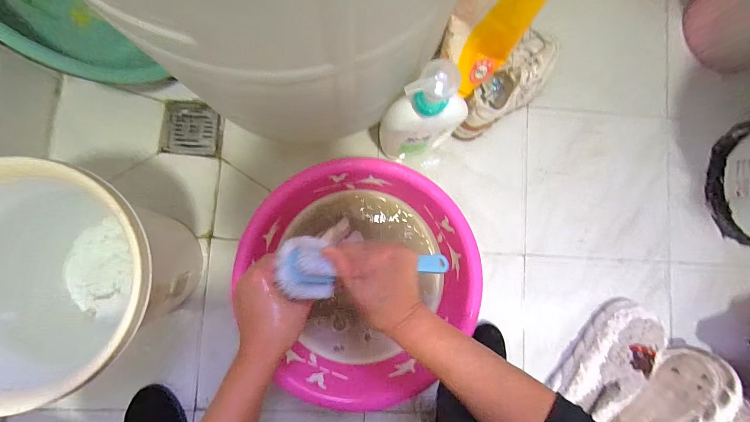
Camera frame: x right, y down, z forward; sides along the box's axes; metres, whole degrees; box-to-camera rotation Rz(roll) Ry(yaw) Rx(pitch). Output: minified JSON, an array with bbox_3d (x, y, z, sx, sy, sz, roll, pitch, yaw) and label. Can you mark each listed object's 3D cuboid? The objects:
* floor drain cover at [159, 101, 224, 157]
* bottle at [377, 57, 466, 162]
[{"bbox_3d":[-0.346,-0.157,0.615,0.107,0.011,0.101,4,86,-11],"label":"floor drain cover"},{"bbox_3d":[0.081,-0.138,0.504,0.138,0.259,0.062,-11,88,-5],"label":"bottle"}]

